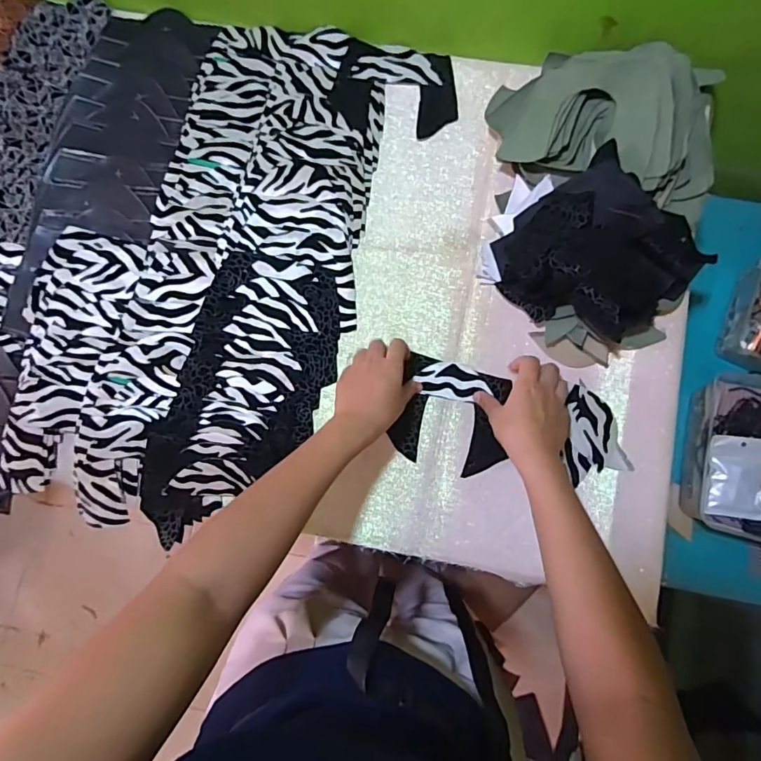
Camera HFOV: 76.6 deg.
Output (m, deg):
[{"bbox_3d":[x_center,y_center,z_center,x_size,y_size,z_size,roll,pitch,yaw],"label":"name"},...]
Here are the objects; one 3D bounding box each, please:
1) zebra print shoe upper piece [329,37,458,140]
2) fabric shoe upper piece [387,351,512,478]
[{"bbox_3d":[0.020,-0.362,0.598,0.150,0.005,0.113,11,82,3],"label":"zebra print shoe upper piece"},{"bbox_3d":[0.082,0.040,0.547,0.122,0.008,0.117,15,83,3],"label":"fabric shoe upper piece"}]

